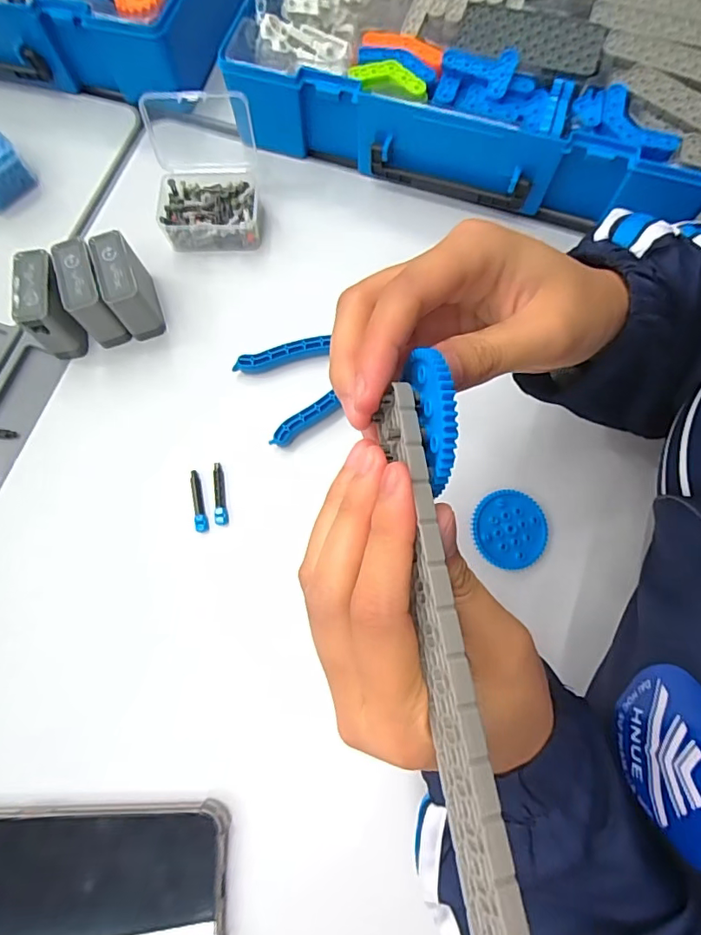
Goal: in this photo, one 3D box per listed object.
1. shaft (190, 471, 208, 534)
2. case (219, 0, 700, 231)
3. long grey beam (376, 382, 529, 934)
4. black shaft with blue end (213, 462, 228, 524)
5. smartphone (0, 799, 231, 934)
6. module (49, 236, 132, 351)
[{"bbox_3d":[-0.104,0.022,0.343,0.009,0.004,0.042,-12,75,-1],"label":"shaft"},{"bbox_3d":[0.111,-0.340,0.402,0.362,0.073,0.264,17,76,6],"label":"case"},{"bbox_3d":[0.030,0.089,0.135,0.007,0.031,0.239,1,66,-23],"label":"long grey beam"},{"bbox_3d":[-0.089,0.018,0.346,0.008,0.006,0.043,-6,75,0],"label":"black shaft with blue end"},{"bbox_3d":[-0.151,0.233,0.277,0.159,0.019,0.078,-1,70,0],"label":"smartphone"},{"bbox_3d":[-0.185,-0.122,0.364,0.026,0.054,0.055,-22,75,-4],"label":"module"}]

